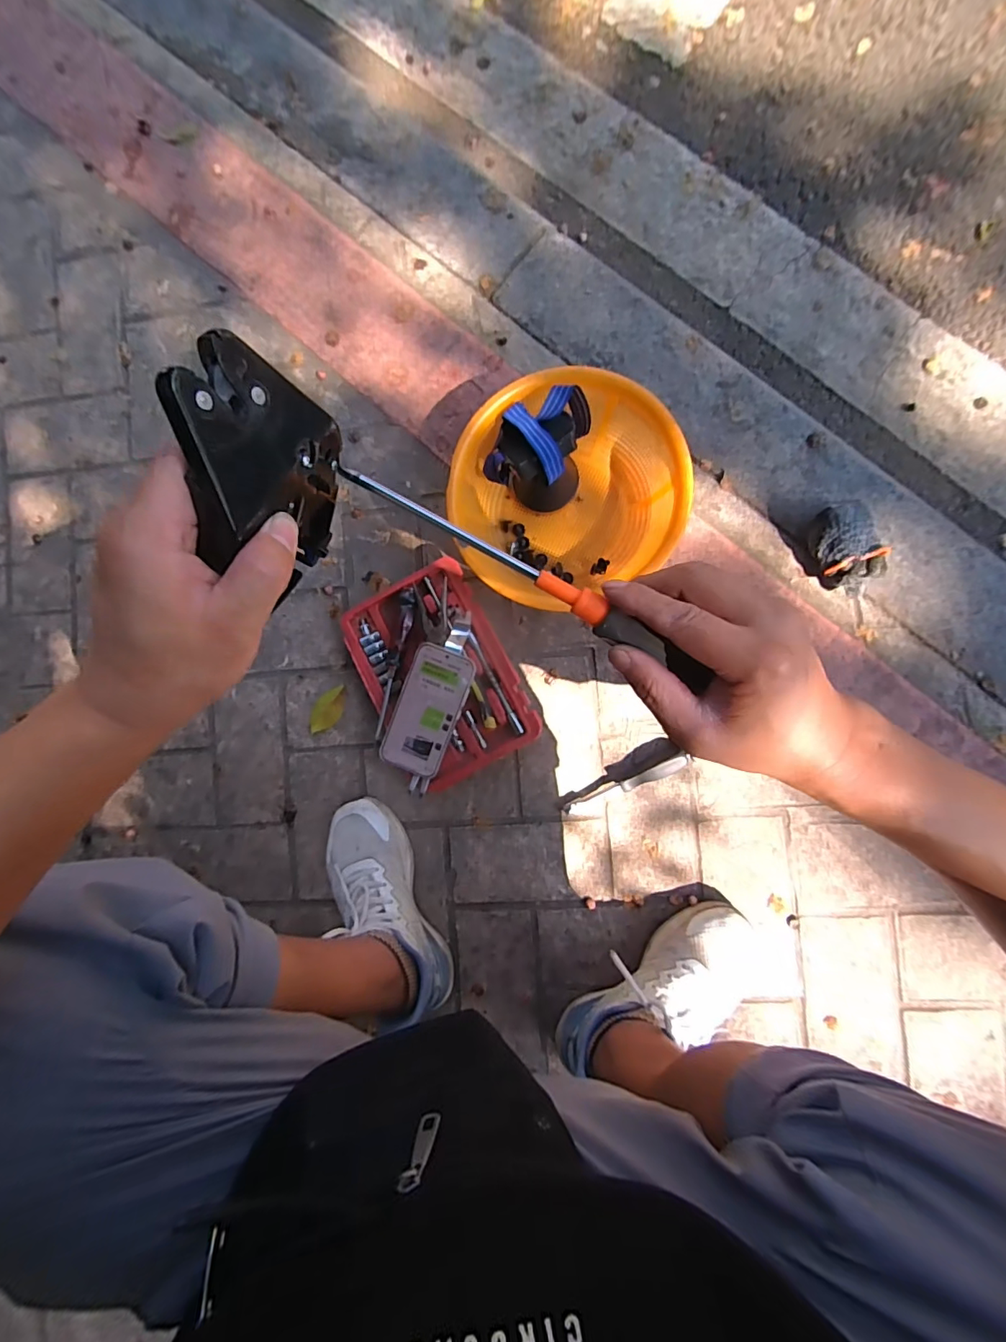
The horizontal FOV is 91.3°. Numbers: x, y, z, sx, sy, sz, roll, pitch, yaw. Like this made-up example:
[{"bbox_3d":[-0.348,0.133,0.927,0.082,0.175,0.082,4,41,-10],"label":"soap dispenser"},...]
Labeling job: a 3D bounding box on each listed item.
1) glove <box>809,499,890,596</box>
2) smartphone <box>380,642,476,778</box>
[{"bbox_3d":[0.398,-0.140,0.574,0.066,0.059,0.103,-15,86,7],"label":"glove"},{"bbox_3d":[-0.089,0.046,0.576,0.074,0.009,0.149,23,95,5],"label":"smartphone"}]

